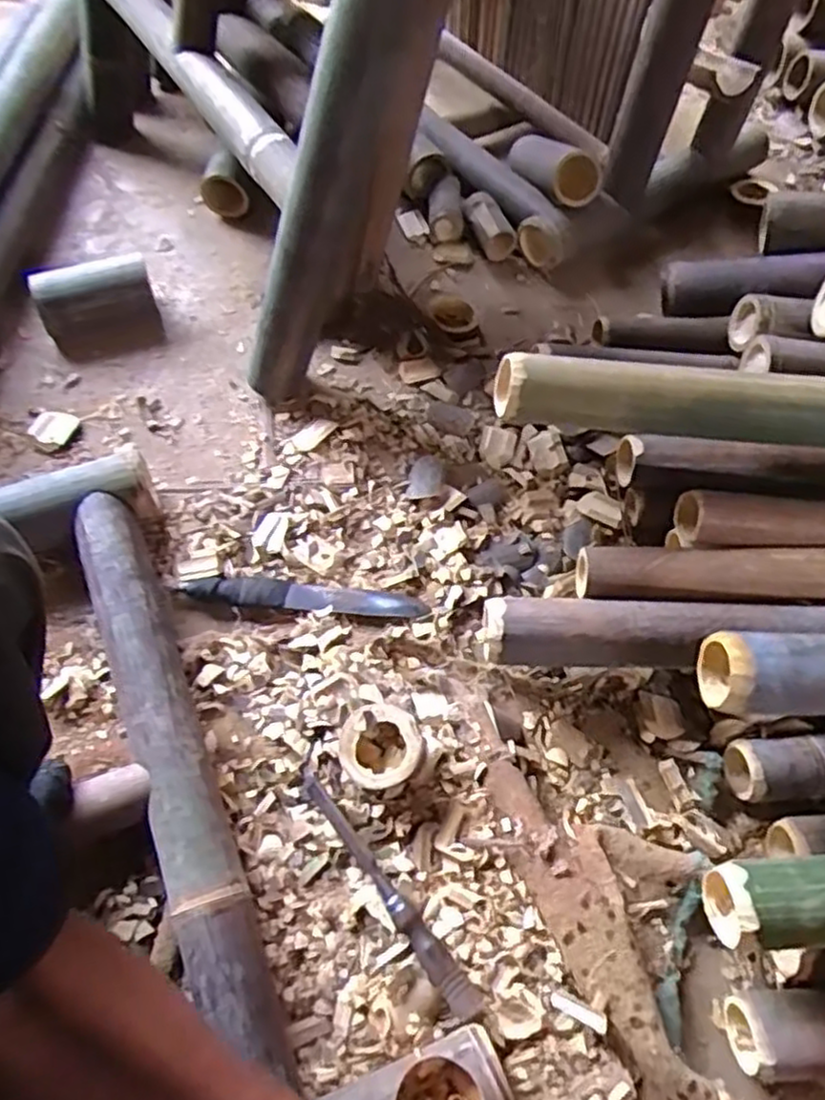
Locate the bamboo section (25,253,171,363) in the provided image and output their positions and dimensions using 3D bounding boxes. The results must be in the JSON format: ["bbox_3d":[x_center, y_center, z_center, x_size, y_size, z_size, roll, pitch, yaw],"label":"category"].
[{"bbox_3d":[-0.412,-0.318,0.959,0.146,0.077,0.101,-16,64,-11],"label":"bamboo section"}]

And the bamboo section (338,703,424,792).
[{"bbox_3d":[-0.030,0.186,0.687,0.076,0.038,0.076,-1,73,5],"label":"bamboo section"}]

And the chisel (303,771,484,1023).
[{"bbox_3d":[-0.023,0.296,0.640,0.026,0.032,0.241,-32,68,-18],"label":"chisel"}]

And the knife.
[{"bbox_3d":[-0.117,0.048,0.784,0.259,0.022,0.035,3,62,-1],"label":"knife"}]

